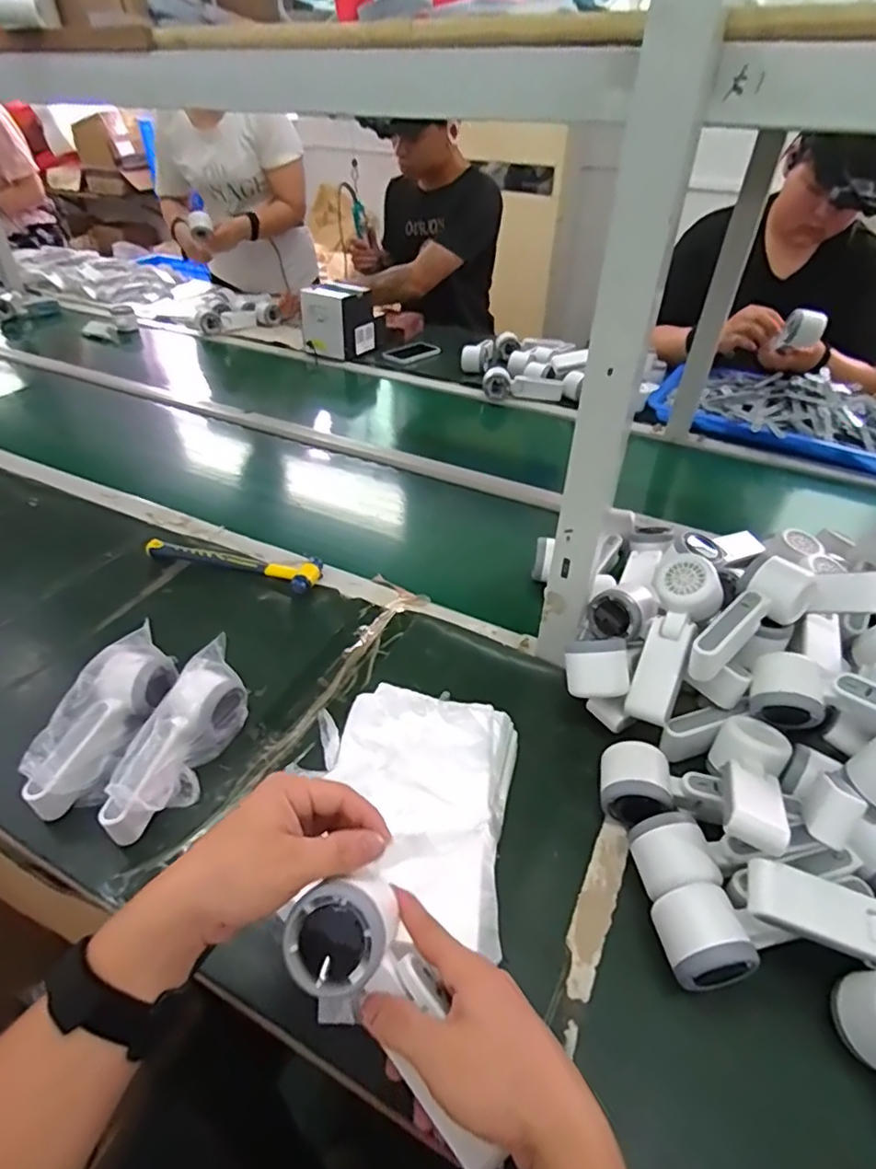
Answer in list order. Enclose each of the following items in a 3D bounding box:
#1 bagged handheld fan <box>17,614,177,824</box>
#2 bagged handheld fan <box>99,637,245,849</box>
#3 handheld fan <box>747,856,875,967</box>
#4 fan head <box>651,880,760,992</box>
[{"bbox_3d":[-0.309,0.130,0.555,0.065,0.084,0.172,14,41,14],"label":"bagged handheld fan"},{"bbox_3d":[-0.240,0.144,0.551,0.056,0.076,0.185,14,55,16],"label":"bagged handheld fan"},{"bbox_3d":[0.302,0.244,0.416,0.163,0.053,0.051,9,40,9],"label":"handheld fan"},{"bbox_3d":[0.188,0.258,0.433,0.052,0.057,0.056,-5,40,-8],"label":"fan head"}]

